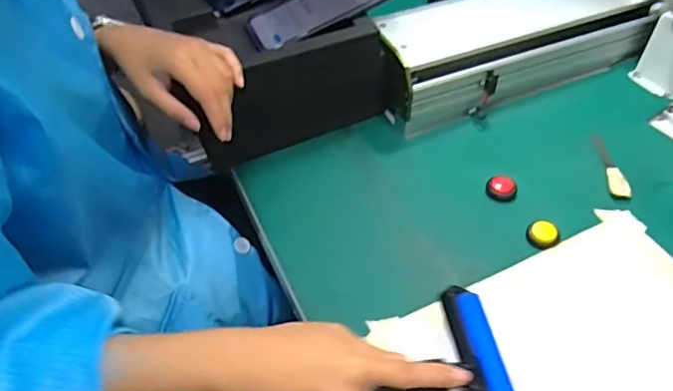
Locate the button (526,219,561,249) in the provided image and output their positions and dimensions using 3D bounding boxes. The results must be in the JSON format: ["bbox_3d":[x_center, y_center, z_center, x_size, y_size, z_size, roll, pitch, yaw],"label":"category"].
[{"bbox_3d":[0.206,0.037,0.559,0.031,0.009,0.032,19,51,18],"label":"button"}]

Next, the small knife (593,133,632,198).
[{"bbox_3d":[0.301,-0.036,0.616,0.019,0.008,0.094,2,47,4],"label":"small knife"}]

